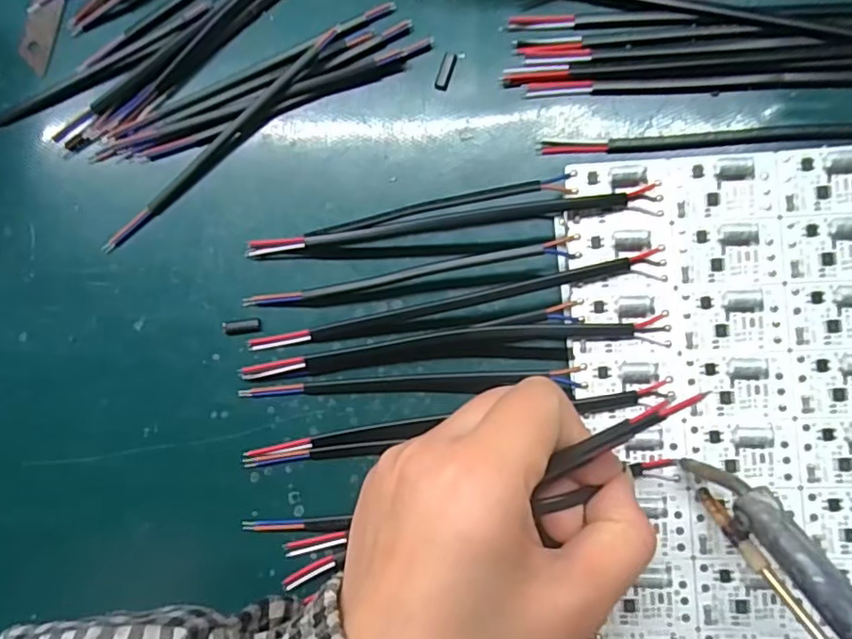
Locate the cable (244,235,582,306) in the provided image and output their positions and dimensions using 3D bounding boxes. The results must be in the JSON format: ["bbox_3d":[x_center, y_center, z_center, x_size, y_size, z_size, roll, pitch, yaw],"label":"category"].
[{"bbox_3d":[-0.010,-0.019,0.250,0.143,0.017,0.011,-8,86,7],"label":"cable"}]

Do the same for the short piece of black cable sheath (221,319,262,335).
[{"bbox_3d":[-0.082,0.003,0.263,0.017,0.004,0.006,-9,86,7],"label":"short piece of black cable sheath"}]

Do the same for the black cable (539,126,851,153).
[{"bbox_3d":[0.137,-0.076,0.246,0.172,0.007,0.007,0,87,7],"label":"black cable"}]

